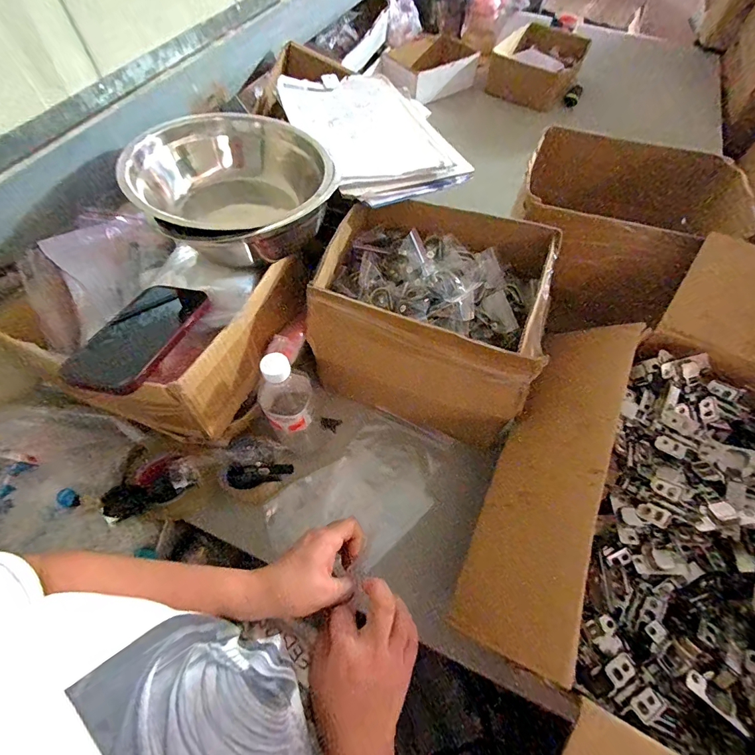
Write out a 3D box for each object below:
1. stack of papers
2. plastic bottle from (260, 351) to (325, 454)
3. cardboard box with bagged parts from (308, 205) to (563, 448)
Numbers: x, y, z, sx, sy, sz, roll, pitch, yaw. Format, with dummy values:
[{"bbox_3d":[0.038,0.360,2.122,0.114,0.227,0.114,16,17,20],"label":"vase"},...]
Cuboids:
[{"bbox_3d":[-0.010,-0.417,0.659,0.245,0.047,0.329,-27,64,-16],"label":"stack of papers"},{"bbox_3d":[-0.118,0.050,0.539,0.067,0.229,0.058,-21,63,-13],"label":"plastic bottle"},{"bbox_3d":[0.080,-0.095,0.587,0.313,0.180,0.269,14,61,7],"label":"cardboard box with bagged parts"}]

